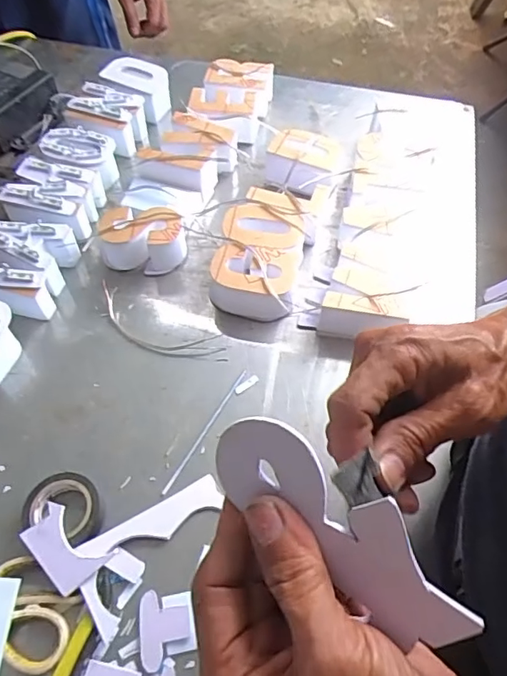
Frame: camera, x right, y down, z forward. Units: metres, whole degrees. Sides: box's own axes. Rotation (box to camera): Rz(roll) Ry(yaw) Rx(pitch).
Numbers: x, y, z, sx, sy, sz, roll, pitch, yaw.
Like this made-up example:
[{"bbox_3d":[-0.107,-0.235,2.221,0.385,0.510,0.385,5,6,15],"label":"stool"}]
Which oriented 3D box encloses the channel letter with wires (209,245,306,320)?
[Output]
[{"bbox_3d":[0.001,-0.059,0.538,0.083,0.048,0.066,11,58,6],"label":"channel letter with wires"}]

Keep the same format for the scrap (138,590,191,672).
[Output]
[{"bbox_3d":[-0.066,0.212,0.388,0.039,0.005,0.050,-2,58,-2],"label":"scrap"}]

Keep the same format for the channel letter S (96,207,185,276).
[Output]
[{"bbox_3d":[-0.116,-0.103,0.564,0.088,0.050,0.057,-1,58,-1],"label":"channel letter S"}]

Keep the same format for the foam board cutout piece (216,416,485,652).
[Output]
[{"bbox_3d":[0.034,0.075,0.210,0.113,0.043,0.004,35,21,14],"label":"foam board cutout piece"}]

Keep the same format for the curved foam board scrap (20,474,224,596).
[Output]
[{"bbox_3d":[-0.100,0.139,0.423,0.145,0.007,0.059,-23,68,-24],"label":"curved foam board scrap"}]

